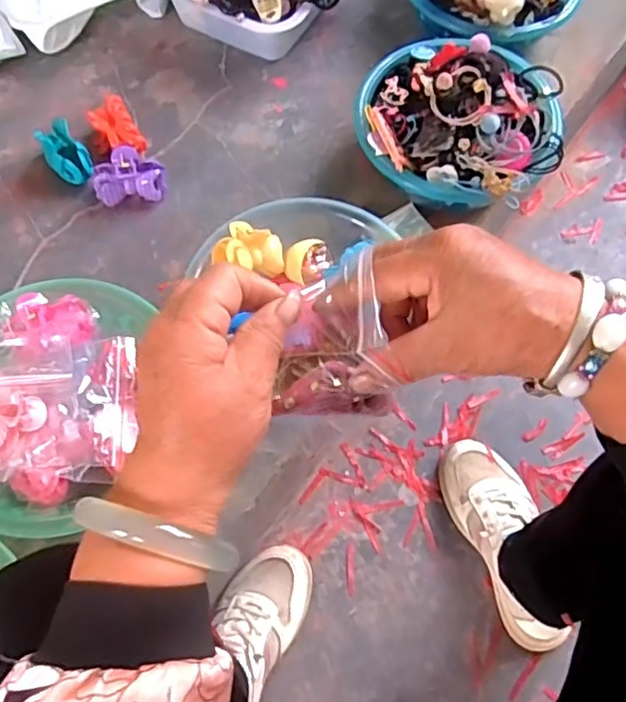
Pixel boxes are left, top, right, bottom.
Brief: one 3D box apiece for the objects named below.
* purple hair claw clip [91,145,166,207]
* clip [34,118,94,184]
[{"bbox_3d":[-0.211,-0.198,0.719,0.081,0.053,0.046,-14,68,-6],"label":"purple hair claw clip"},{"bbox_3d":[-0.284,-0.224,0.724,0.044,0.054,0.061,-33,71,-13],"label":"clip"}]

